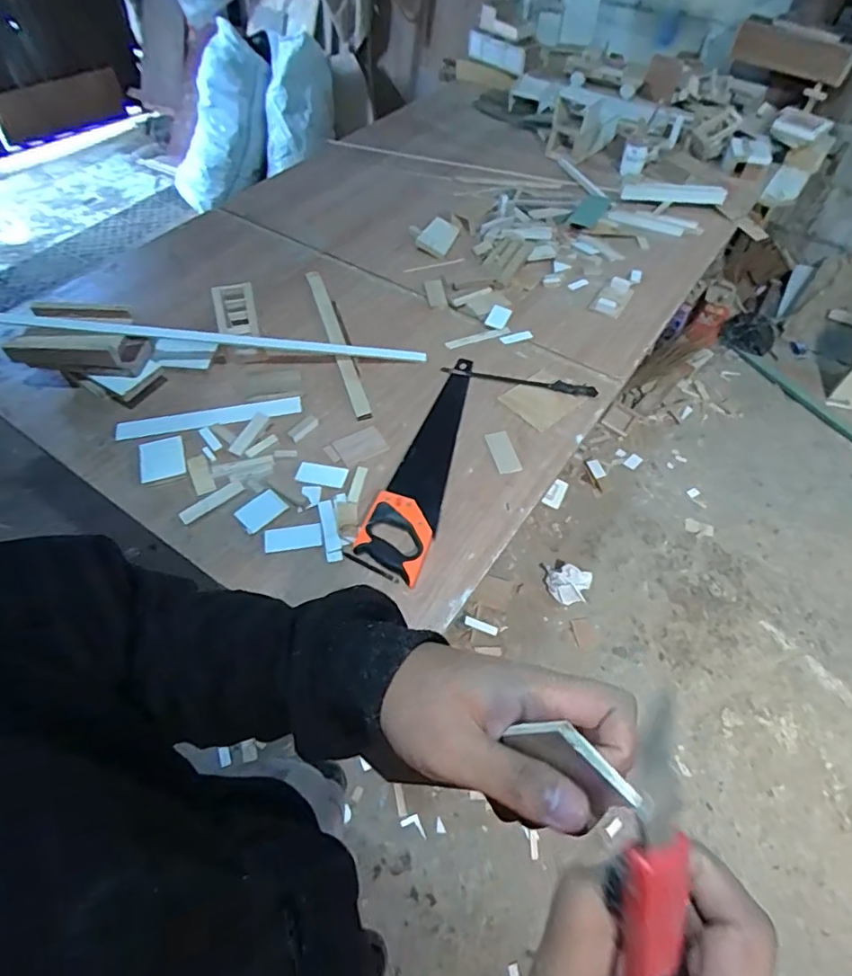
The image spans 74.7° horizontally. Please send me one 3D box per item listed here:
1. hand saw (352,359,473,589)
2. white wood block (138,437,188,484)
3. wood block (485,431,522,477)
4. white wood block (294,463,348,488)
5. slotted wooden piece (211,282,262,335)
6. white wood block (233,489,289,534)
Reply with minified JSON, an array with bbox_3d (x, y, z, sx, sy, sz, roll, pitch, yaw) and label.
[{"bbox_3d":[0.021,-0.061,1.012,0.114,0.026,0.498,18,56,12],"label":"hand saw"},{"bbox_3d":[-0.477,-0.052,1.010,0.080,0.009,0.096,-16,56,-12],"label":"white wood block"},{"bbox_3d":[0.143,-0.068,1.029,0.047,0.008,0.094,-13,55,-10],"label":"wood block"},{"bbox_3d":[-0.186,-0.022,0.995,0.089,0.008,0.039,10,55,7],"label":"white wood block"},{"bbox_3d":[-0.413,-0.385,1.209,0.087,0.107,0.025,-6,54,-5],"label":"slotted wooden piece"},{"bbox_3d":[-0.278,0.038,0.942,0.075,0.006,0.054,-37,62,-24],"label":"white wood block"}]

